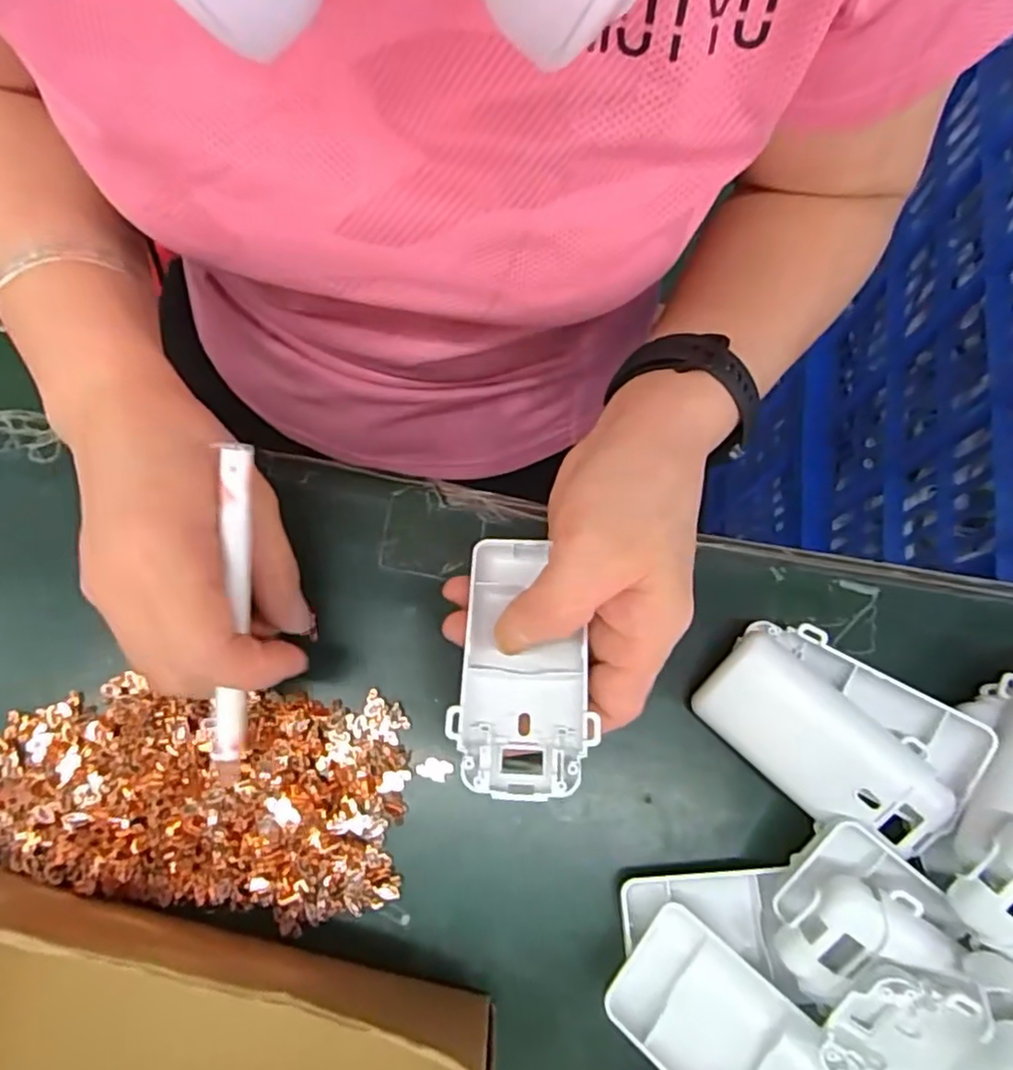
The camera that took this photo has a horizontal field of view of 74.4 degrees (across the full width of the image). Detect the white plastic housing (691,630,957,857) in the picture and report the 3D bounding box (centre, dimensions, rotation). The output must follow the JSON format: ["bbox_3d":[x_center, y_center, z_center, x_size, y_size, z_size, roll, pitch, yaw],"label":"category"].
[{"bbox_3d":[0.122,0.083,0.263,0.091,0.031,0.042,40,79,10],"label":"white plastic housing"}]

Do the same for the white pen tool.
[{"bbox_3d":[-0.098,0.029,0.237,0.011,0.008,0.121,5,98,2],"label":"white pen tool"}]

